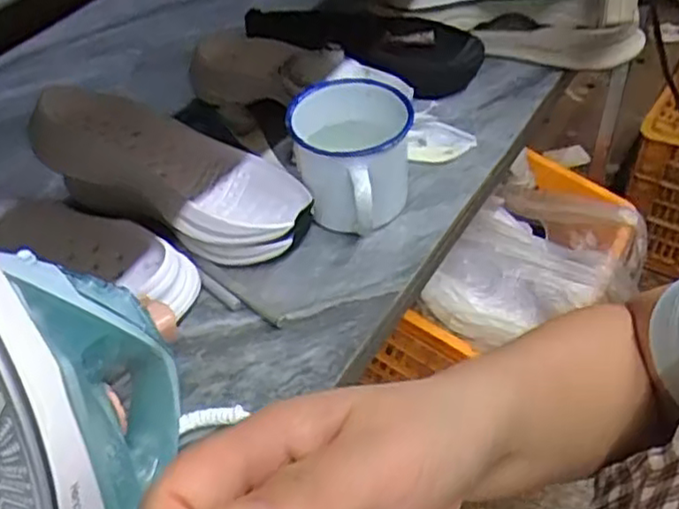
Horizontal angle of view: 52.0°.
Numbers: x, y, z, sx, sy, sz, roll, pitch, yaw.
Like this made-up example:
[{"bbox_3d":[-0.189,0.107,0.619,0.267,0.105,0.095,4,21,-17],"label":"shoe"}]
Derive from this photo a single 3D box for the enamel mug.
[{"bbox_3d":[0.010,-0.079,0.606,0.098,0.101,0.133,-2,46,3],"label":"enamel mug"}]

